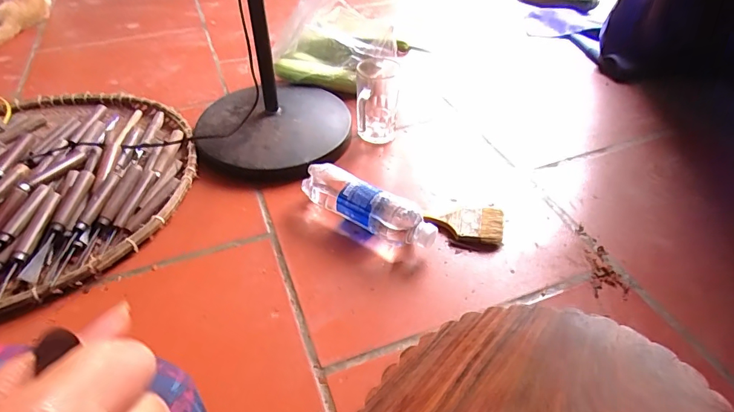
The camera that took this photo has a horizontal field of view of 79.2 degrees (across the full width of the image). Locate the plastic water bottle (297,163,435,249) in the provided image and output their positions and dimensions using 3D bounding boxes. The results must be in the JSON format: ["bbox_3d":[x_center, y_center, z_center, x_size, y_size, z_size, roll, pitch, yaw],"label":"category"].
[{"bbox_3d":[0.000,0.004,0.623,0.208,0.064,0.054,26,48,26],"label":"plastic water bottle"}]

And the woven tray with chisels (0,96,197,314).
[{"bbox_3d":[-0.516,-0.051,0.702,0.456,0.051,0.509,-28,49,-27],"label":"woven tray with chisels"}]

